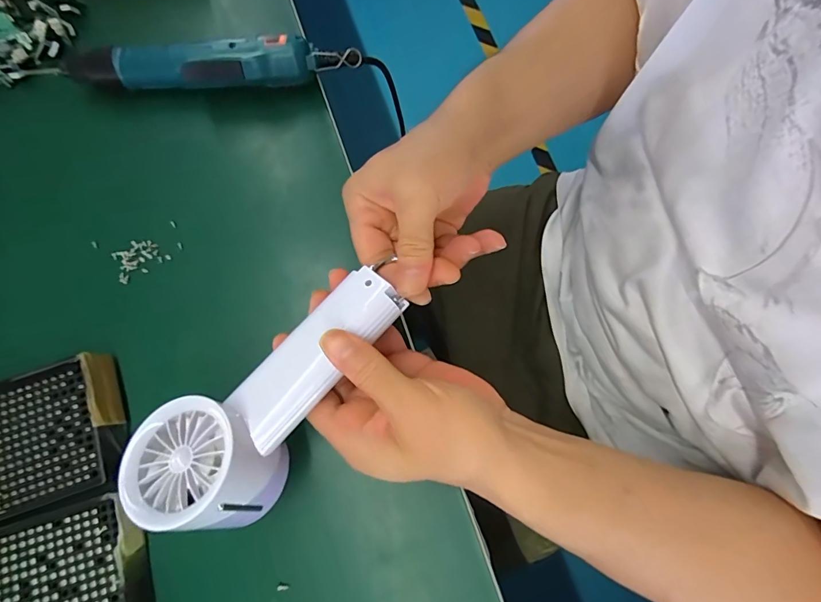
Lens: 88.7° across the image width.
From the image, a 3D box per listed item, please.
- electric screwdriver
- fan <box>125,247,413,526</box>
[{"bbox_3d":[-0.175,-0.186,0.334,0.259,0.030,0.034,0,77,2],"label":"electric screwdriver"},{"bbox_3d":[-0.073,0.050,0.236,0.070,0.040,0.167,42,75,10],"label":"fan"}]

